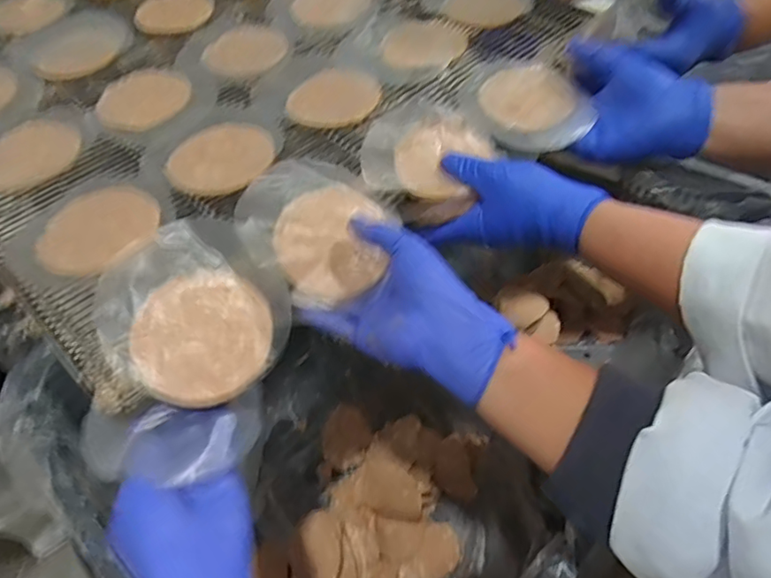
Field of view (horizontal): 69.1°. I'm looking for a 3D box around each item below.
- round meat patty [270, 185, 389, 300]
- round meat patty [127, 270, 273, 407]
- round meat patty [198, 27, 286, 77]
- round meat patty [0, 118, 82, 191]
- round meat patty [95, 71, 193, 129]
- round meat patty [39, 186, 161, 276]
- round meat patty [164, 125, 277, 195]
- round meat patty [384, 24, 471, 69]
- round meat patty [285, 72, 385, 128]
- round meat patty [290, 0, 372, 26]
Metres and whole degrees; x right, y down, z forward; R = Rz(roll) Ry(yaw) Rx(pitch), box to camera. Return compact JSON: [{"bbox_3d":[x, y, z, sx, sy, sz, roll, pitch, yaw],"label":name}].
[{"bbox_3d":[-0.041,-0.037,0.410,0.076,0.006,0.089,10,69,-17],"label":"round meat patty"},{"bbox_3d":[-0.118,0.029,0.365,0.086,0.006,0.079,5,70,-13],"label":"round meat patty"},{"bbox_3d":[-0.145,-0.247,0.580,0.087,0.009,0.073,-30,56,-18],"label":"round meat patty"},{"bbox_3d":[-0.315,-0.120,0.494,0.086,0.008,0.082,-2,52,3],"label":"round meat patty"},{"bbox_3d":[-0.229,-0.182,0.531,0.088,0.005,0.085,-2,52,3],"label":"round meat patty"},{"bbox_3d":[-0.216,-0.047,0.426,0.084,0.004,0.086,-2,52,3],"label":"round meat patty"},{"bbox_3d":[-0.137,-0.112,0.470,0.084,0.006,0.084,-2,52,3],"label":"round meat patty"},{"bbox_3d":[0.039,-0.247,0.568,0.082,0.004,0.080,-2,52,3],"label":"round meat patty"},{"bbox_3d":[-0.048,-0.179,0.519,0.078,0.004,0.083,-2,52,3],"label":"round meat patty"},{"bbox_3d":[-0.061,-0.327,0.640,0.086,0.010,0.079,-2,52,3],"label":"round meat patty"}]

